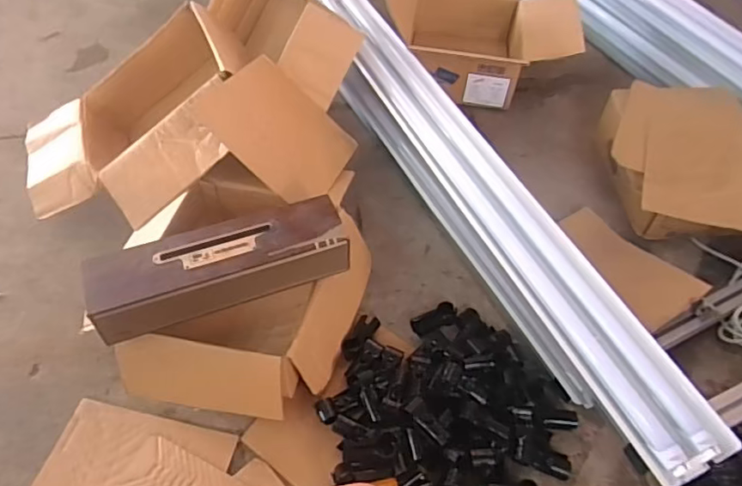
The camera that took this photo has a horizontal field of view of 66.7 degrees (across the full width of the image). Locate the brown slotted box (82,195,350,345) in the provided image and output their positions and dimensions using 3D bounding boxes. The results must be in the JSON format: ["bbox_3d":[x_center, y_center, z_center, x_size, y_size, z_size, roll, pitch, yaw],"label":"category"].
[{"bbox_3d":[-0.218,0.029,0.834,0.358,0.084,0.105,-16,53,-15],"label":"brown slotted box"}]

